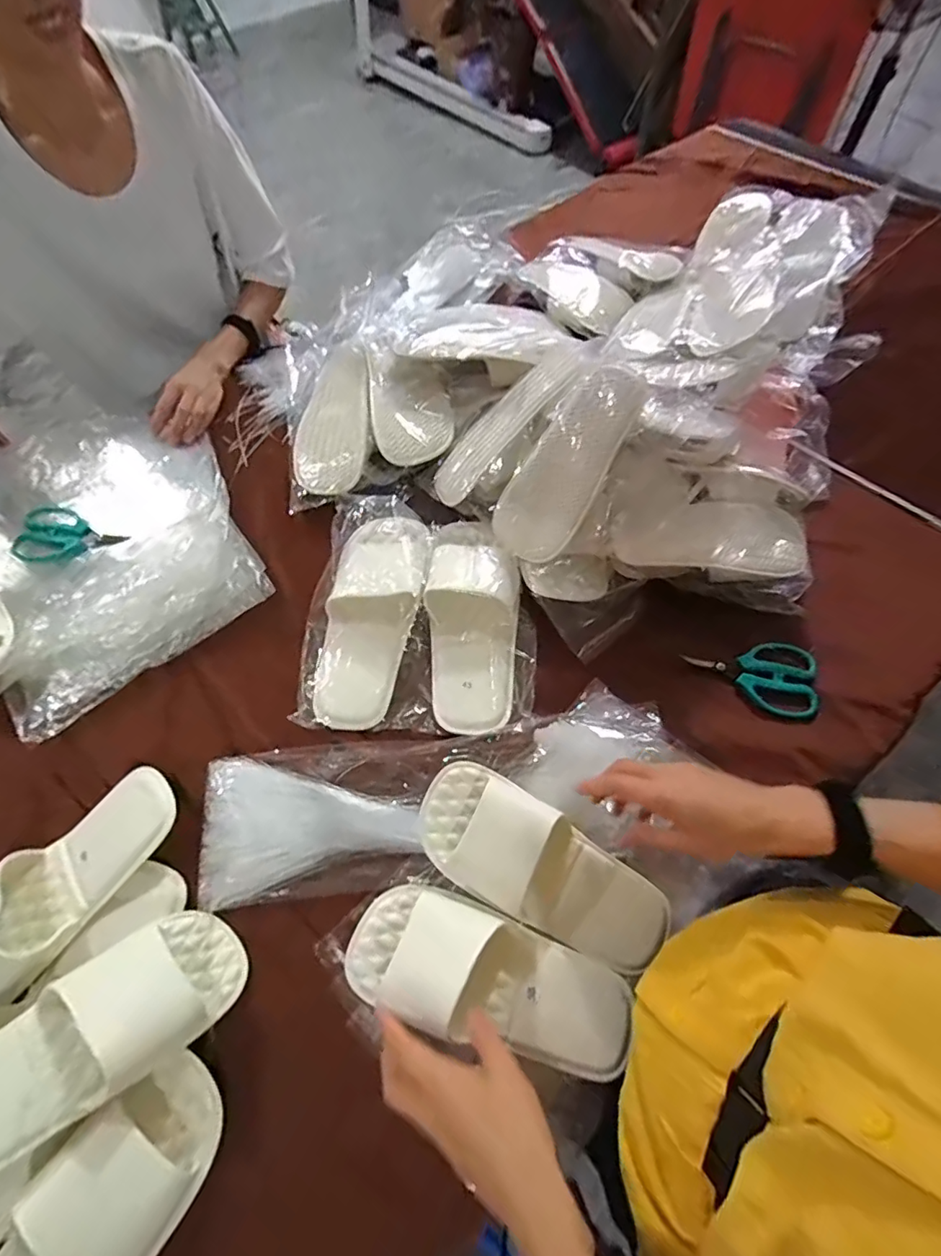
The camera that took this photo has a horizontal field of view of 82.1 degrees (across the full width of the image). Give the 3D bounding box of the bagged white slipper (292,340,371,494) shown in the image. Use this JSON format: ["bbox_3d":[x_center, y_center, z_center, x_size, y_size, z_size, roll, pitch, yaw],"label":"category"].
[{"bbox_3d":[-0.188,-0.306,0.771,0.104,0.061,0.299,-2,63,1],"label":"bagged white slipper"}]

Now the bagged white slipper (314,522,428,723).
[{"bbox_3d":[-0.113,-0.030,0.630,0.110,0.062,0.243,10,76,6],"label":"bagged white slipper"}]

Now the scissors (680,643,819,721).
[{"bbox_3d":[0.319,0.046,0.607,0.139,0.010,0.082,22,66,12],"label":"scissors"}]

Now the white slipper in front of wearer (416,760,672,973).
[{"bbox_3d":[0.063,0.216,0.493,0.238,0.063,0.098,28,67,15],"label":"white slipper in front of wearer"}]

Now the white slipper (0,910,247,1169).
[{"bbox_3d":[-0.311,0.326,0.421,0.251,0.065,0.103,-28,64,-31],"label":"white slipper"}]

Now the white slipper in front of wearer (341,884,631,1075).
[{"bbox_3d":[0.017,0.296,0.460,0.241,0.048,0.093,17,65,7],"label":"white slipper in front of wearer"}]

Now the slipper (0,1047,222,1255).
[{"bbox_3d":[-0.286,0.450,0.388,0.094,0.060,0.245,29,67,15],"label":"slipper"}]

